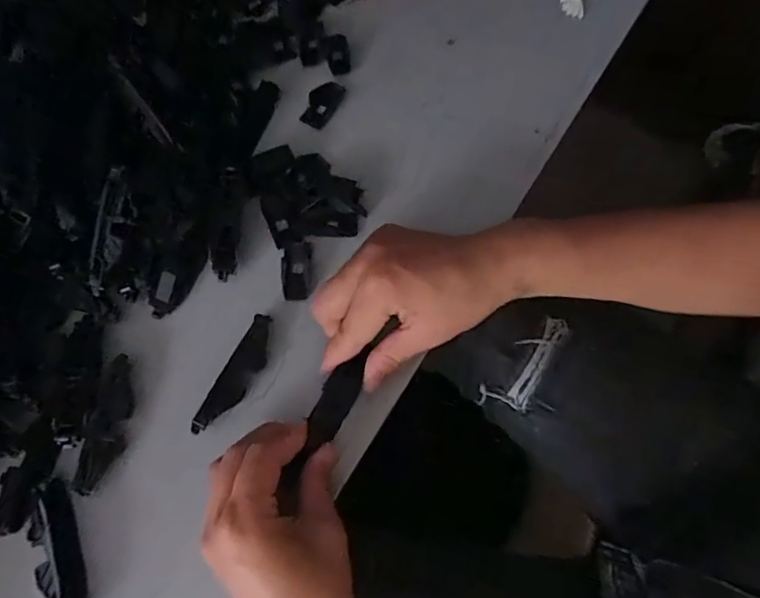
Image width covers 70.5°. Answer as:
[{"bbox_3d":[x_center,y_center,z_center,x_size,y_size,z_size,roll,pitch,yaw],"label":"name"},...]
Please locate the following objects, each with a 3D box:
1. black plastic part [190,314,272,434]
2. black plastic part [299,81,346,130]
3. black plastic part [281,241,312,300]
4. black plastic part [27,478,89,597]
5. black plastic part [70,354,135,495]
[{"bbox_3d":[-0.088,0.048,0.336,0.018,0.012,0.080,25,73,9],"label":"black plastic part"},{"bbox_3d":[-0.042,-0.146,0.398,0.021,0.006,0.041,24,73,9],"label":"black plastic part"},{"bbox_3d":[-0.056,-0.020,0.361,0.019,0.005,0.038,-2,71,0],"label":"black plastic part"},{"bbox_3d":[-0.182,0.144,0.301,0.025,0.010,0.076,-18,72,-6],"label":"black plastic part"},{"bbox_3d":[-0.165,0.074,0.326,0.020,0.011,0.080,4,71,2],"label":"black plastic part"}]

